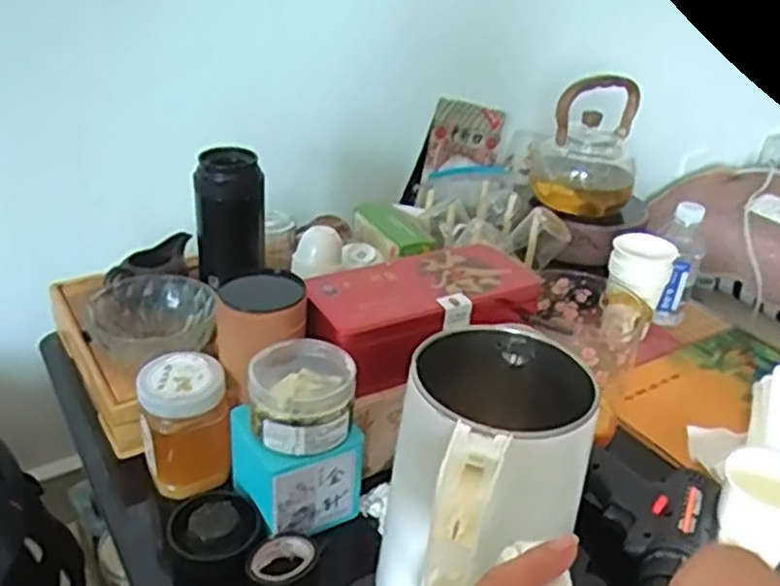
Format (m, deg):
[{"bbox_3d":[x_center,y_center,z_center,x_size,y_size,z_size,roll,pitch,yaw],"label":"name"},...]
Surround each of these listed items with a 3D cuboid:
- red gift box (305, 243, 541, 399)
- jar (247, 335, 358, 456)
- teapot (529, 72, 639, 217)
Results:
[{"bbox_3d":[0.026,0.021,0.712,0.226,0.072,0.114,-13,34,-28],"label":"red gift box"},{"bbox_3d":[-0.072,0.082,0.614,0.082,0.056,0.087,4,30,-2],"label":"jar"},{"bbox_3d":[0.272,-0.200,1.028,0.138,0.173,0.140,13,31,14],"label":"teapot"}]

